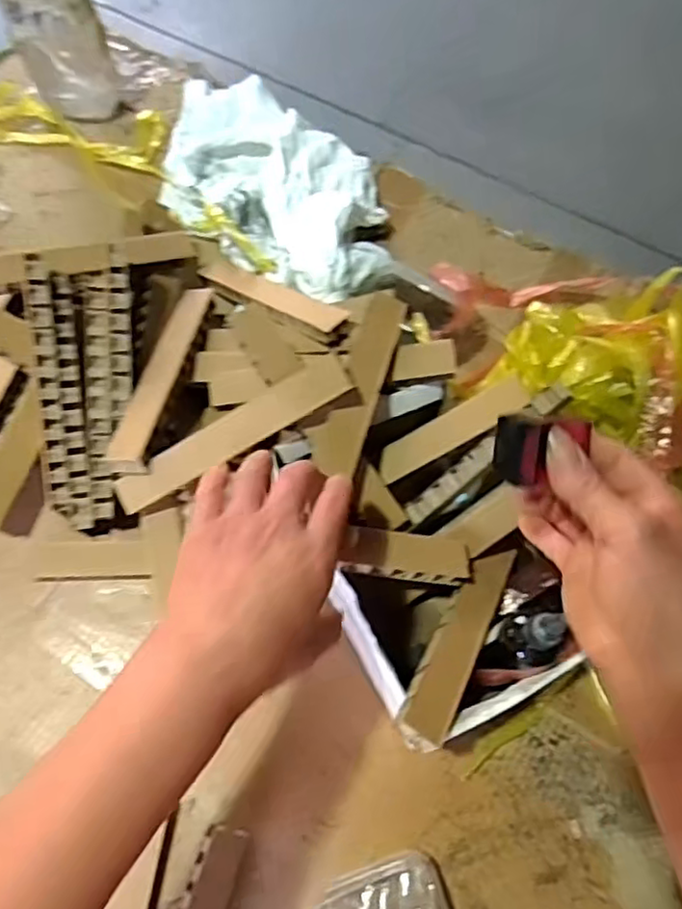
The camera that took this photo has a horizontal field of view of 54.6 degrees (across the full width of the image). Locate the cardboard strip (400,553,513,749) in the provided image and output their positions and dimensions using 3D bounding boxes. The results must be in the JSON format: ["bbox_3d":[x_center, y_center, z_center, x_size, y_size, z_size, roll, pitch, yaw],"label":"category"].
[{"bbox_3d":[0.088,0.125,0.473,0.030,0.011,0.174,30,43,10],"label":"cardboard strip"}]

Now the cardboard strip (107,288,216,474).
[{"bbox_3d":[-0.149,-0.073,0.564,0.035,0.015,0.211,10,52,1],"label":"cardboard strip"}]

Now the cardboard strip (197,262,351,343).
[{"bbox_3d":[-0.066,-0.145,0.612,0.030,0.014,0.196,-42,50,-19],"label":"cardboard strip"}]

